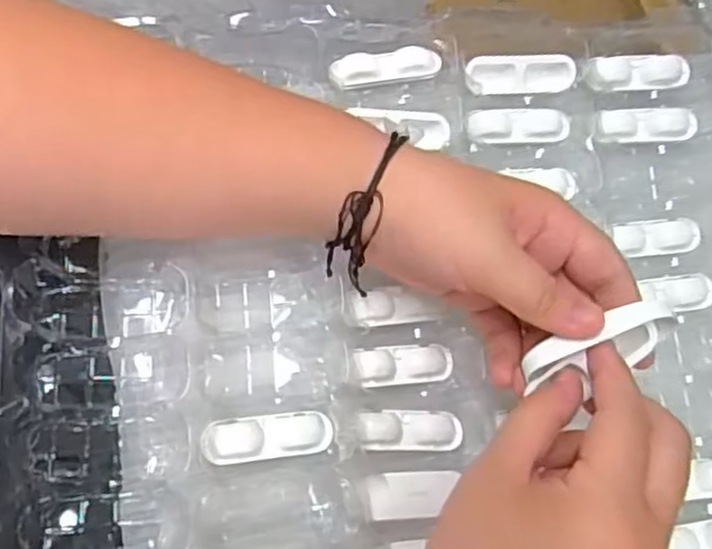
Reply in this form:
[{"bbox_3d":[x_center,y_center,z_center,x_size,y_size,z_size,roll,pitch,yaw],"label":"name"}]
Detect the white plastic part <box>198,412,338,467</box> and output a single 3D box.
[{"bbox_3d":[-0.042,0.078,0.341,0.062,0.008,0.021,-3,72,-19],"label":"white plastic part"}]

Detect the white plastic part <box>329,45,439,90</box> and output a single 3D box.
[{"bbox_3d":[0.017,-0.117,0.396,0.063,0.009,0.019,-14,73,-6],"label":"white plastic part"}]

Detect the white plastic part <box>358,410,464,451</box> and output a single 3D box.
[{"bbox_3d":[0.028,0.080,0.364,0.055,0.007,0.020,5,72,-17],"label":"white plastic part"}]

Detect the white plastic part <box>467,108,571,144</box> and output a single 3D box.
[{"bbox_3d":[0.095,-0.085,0.409,0.061,0.009,0.020,-4,73,-3],"label":"white plastic part"}]

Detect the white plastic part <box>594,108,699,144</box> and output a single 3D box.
[{"bbox_3d":[0.169,-0.088,0.414,0.061,0.009,0.020,-3,73,-2],"label":"white plastic part"}]

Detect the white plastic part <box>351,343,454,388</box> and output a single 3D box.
[{"bbox_3d":[0.025,0.048,0.371,0.058,0.009,0.019,-1,71,-25],"label":"white plastic part"}]

